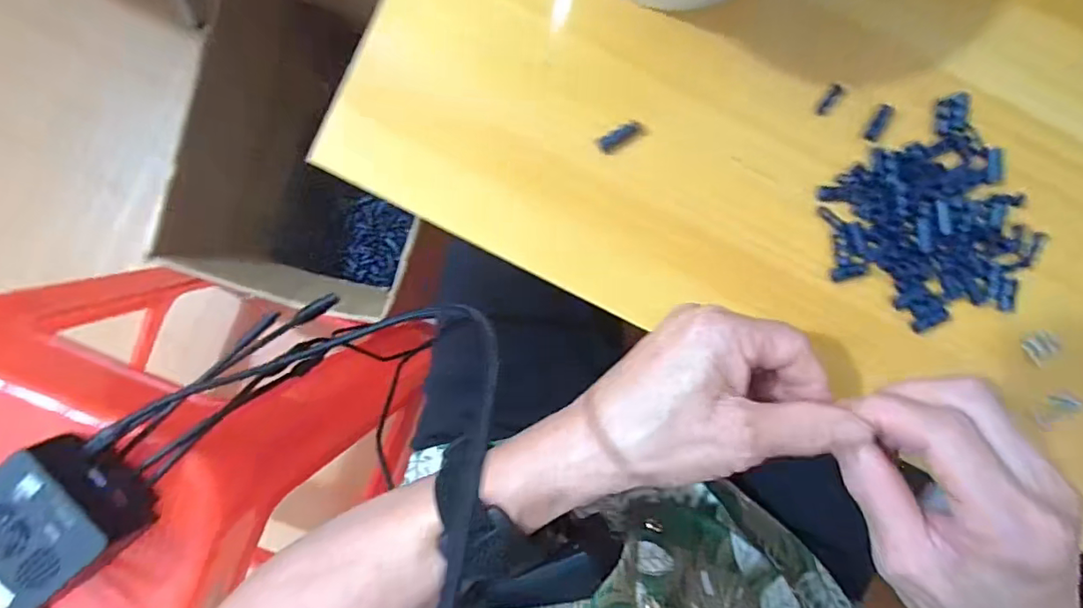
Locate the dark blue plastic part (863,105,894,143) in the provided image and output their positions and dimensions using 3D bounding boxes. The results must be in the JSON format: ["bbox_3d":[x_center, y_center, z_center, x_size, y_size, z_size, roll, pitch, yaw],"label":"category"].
[{"bbox_3d":[0.183,-0.098,0.291,0.008,0.004,0.020,24,94,-2],"label":"dark blue plastic part"}]

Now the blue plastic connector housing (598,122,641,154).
[{"bbox_3d":[0.043,-0.091,0.292,0.023,0.005,0.009,-32,94,2],"label":"blue plastic connector housing"}]

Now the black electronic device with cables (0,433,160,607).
[{"bbox_3d":[-0.283,0.126,0.313,0.086,0.048,0.075,-38,93,3],"label":"black electronic device with cables"}]

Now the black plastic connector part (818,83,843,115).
[{"bbox_3d":[0.155,-0.110,0.290,0.006,0.004,0.017,31,94,-2],"label":"black plastic connector part"}]

